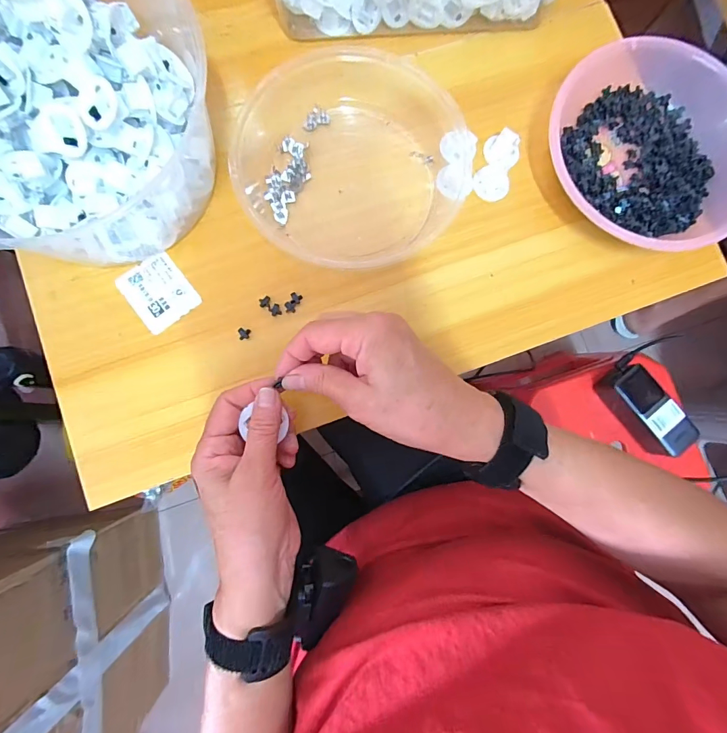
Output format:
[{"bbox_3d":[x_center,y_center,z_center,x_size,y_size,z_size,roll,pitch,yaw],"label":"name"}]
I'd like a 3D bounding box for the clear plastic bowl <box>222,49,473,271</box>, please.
[{"bbox_3d":[-0.005,-0.179,0.333,0.190,0.042,0.183,0,85,-3],"label":"clear plastic bowl"}]

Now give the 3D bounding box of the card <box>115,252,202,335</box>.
[{"bbox_3d":[-0.174,-0.064,0.333,0.049,0.004,0.058,-38,86,-11],"label":"card"}]

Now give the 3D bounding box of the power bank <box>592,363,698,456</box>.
[{"bbox_3d":[0.406,0.062,0.564,0.055,0.052,0.132,-34,87,-6],"label":"power bank"}]

